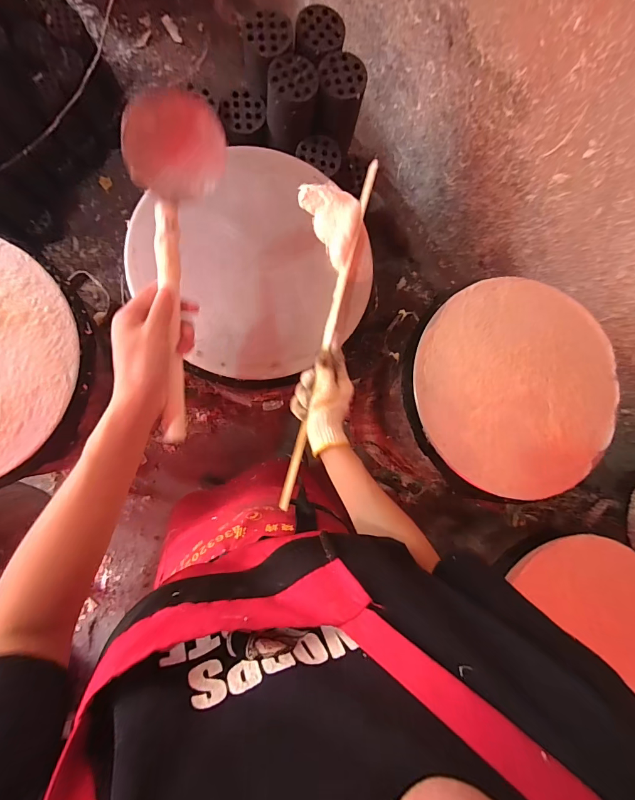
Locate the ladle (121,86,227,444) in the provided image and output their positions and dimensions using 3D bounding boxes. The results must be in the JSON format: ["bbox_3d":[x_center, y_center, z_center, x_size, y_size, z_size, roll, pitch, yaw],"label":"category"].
[{"bbox_3d":[-0.140,-0.127,0.378,0.087,0.062,0.326,0,90,-9],"label":"ladle"}]

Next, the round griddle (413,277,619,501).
[{"bbox_3d":[0.340,-0.027,0.636,0.349,0.022,0.361,1,85,-9],"label":"round griddle"}]

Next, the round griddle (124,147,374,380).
[{"bbox_3d":[-0.085,-0.209,0.576,0.331,0.025,0.323,1,85,-9],"label":"round griddle"}]

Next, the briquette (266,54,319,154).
[{"bbox_3d":[-0.055,-0.608,0.778,0.103,0.120,0.121,2,85,-8],"label":"briquette"}]

